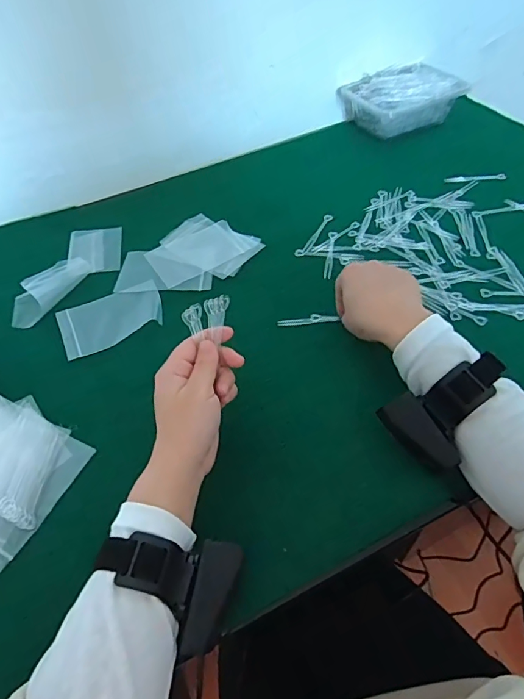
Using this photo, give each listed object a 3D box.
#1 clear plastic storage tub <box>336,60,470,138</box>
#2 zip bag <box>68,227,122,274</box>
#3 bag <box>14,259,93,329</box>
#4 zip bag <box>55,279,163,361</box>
[{"bbox_3d":[0.231,-0.417,0.757,0.161,0.060,0.133,-28,54,-17],"label":"clear plastic storage tub"},{"bbox_3d":[-0.226,-0.135,0.612,0.069,0.007,0.084,-6,56,-4],"label":"zip bag"},{"bbox_3d":[-0.264,-0.077,0.554,0.051,0.016,0.120,16,54,17],"label":"bag"},{"bbox_3d":[-0.175,-0.037,0.530,0.118,0.005,0.080,-23,53,-14],"label":"zip bag"}]

